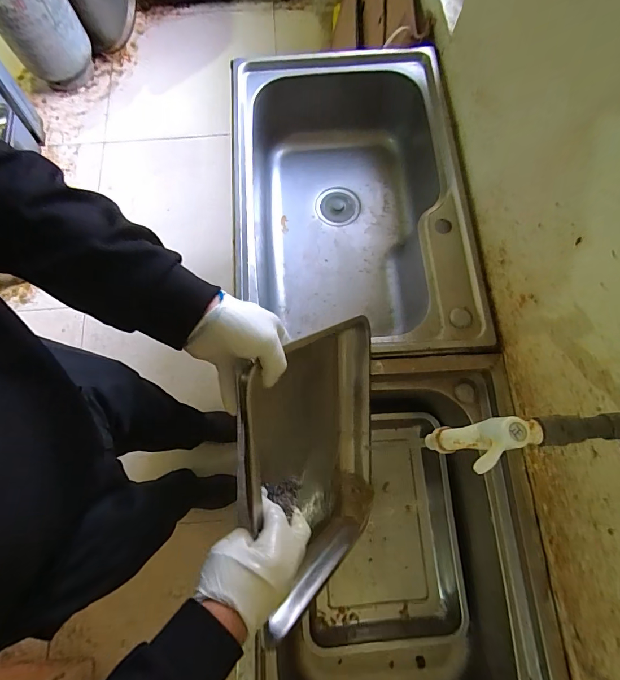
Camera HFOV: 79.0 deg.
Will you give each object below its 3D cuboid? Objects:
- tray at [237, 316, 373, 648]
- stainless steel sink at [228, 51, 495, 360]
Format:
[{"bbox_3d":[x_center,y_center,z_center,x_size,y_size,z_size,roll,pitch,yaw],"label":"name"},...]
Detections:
[{"bbox_3d":[0.006,0.177,0.543,0.057,0.284,0.381,5,105,34],"label":"tray"},{"bbox_3d":[0.089,-0.270,0.820,0.453,0.215,0.667,-5,74,-1],"label":"stainless steel sink"}]

